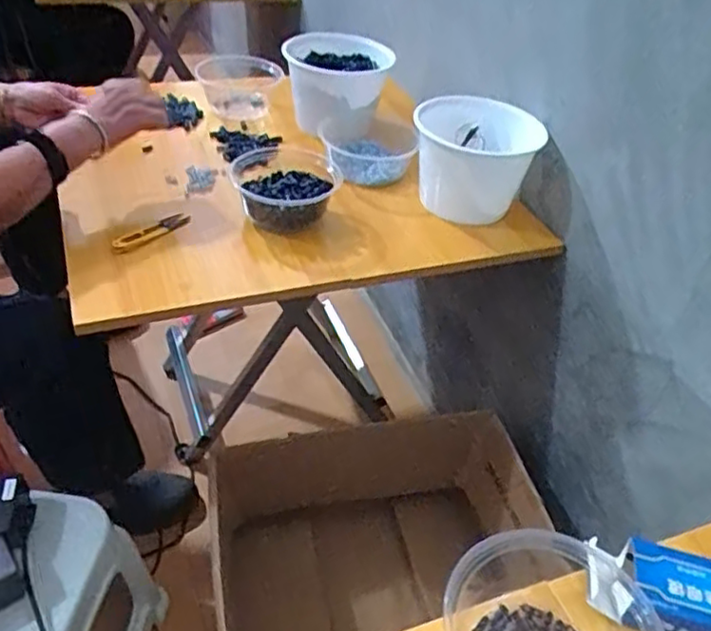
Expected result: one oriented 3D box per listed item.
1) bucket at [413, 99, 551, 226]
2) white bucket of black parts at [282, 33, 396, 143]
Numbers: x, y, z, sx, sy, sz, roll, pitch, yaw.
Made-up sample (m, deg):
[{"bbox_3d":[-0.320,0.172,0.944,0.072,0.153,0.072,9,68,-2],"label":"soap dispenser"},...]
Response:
[{"bbox_3d":[0.156,-0.198,0.885,0.168,0.130,0.157,11,42,5],"label":"bucket"},{"bbox_3d":[-0.018,-0.340,1.020,0.140,0.146,0.138,4,42,-3],"label":"white bucket of black parts"}]

